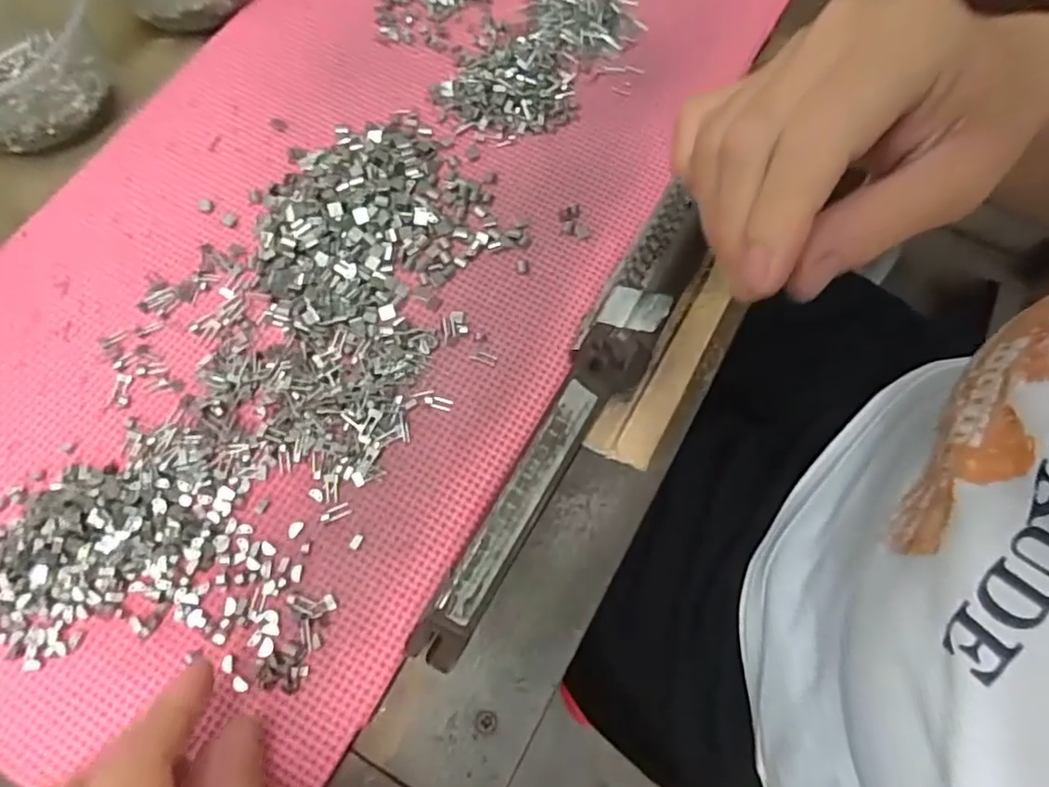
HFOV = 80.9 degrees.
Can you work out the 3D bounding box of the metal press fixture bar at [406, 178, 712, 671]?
[{"bbox_3d":[0.025,0.007,0.278,0.031,0.027,0.240,29,73,9],"label":"metal press fixture bar"}]

